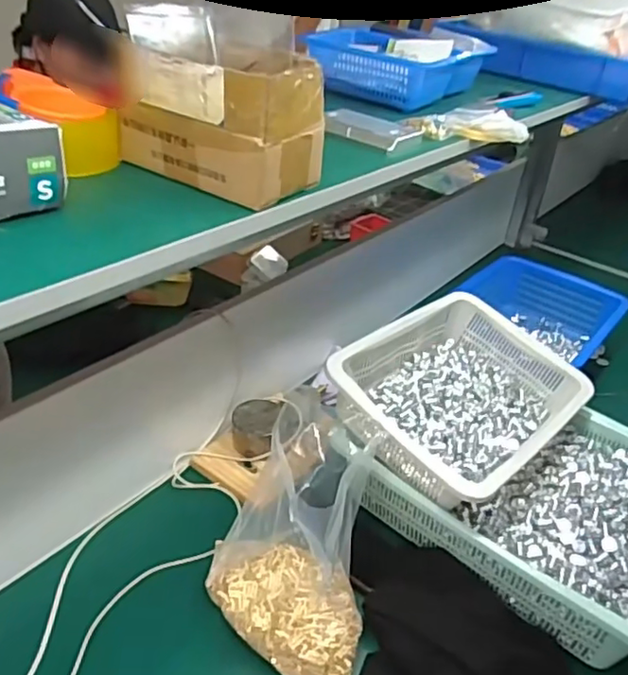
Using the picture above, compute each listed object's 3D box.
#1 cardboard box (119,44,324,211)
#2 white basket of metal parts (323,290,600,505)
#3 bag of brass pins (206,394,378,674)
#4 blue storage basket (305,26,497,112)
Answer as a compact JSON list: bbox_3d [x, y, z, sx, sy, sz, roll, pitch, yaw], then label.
[{"bbox_3d":[-0.088,-0.199,0.549,0.174,0.107,0.093,22,36,23],"label":"cardboard box"},{"bbox_3d":[0.194,0.069,0.806,0.243,0.103,0.349,29,39,30],"label":"white basket of metal parts"},{"bbox_3d":[-0.026,0.227,0.667,0.163,0.161,0.244,7,33,2],"label":"bag of brass pins"},{"bbox_3d":[0.146,-0.437,0.981,0.184,0.079,0.270,23,36,24],"label":"blue storage basket"}]

